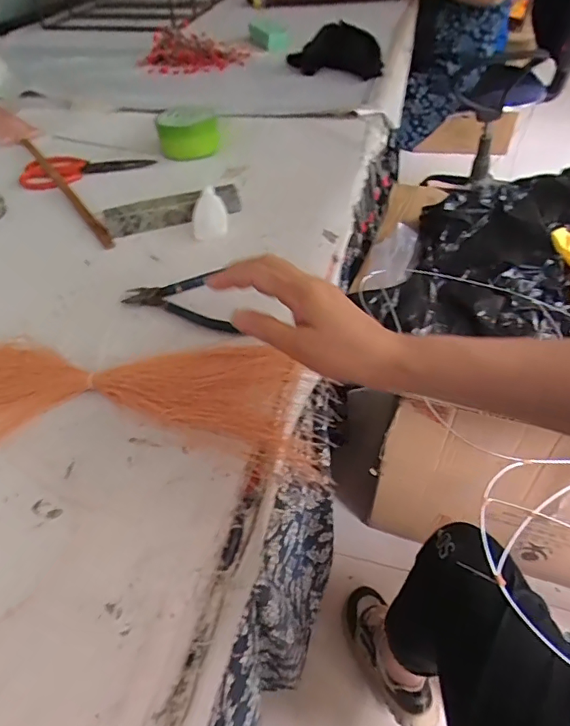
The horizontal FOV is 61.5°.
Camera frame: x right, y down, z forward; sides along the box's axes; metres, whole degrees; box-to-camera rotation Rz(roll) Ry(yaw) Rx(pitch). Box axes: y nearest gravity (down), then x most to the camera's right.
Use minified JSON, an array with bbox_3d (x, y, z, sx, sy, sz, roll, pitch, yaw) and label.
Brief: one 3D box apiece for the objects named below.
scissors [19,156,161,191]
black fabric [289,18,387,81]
[{"bbox_3d":[-0.319,-0.314,0.774,0.210,0.020,0.102,-9,46,-2],"label":"scissors"},{"bbox_3d":[0.104,-0.672,1.025,0.225,0.086,0.044,34,55,29],"label":"black fabric"}]

